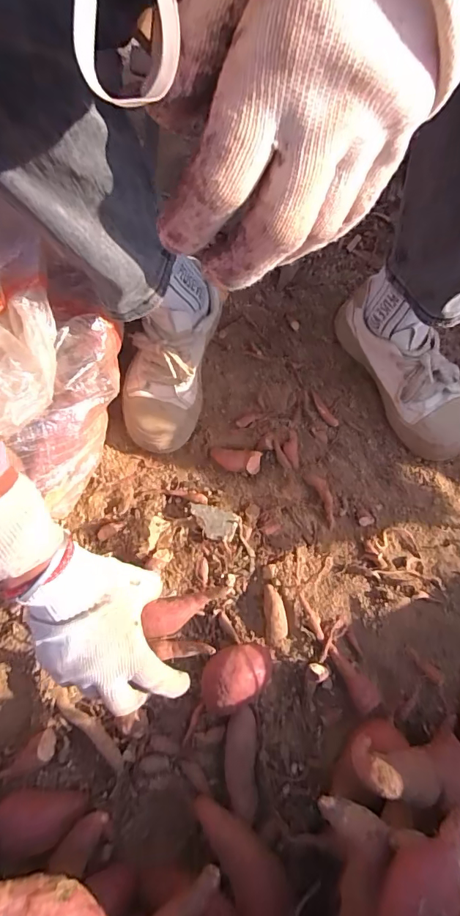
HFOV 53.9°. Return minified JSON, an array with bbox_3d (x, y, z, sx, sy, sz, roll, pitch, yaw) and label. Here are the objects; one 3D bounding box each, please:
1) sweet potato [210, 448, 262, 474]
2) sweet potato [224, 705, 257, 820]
[{"bbox_3d":[0.007,0.002,0.545,0.060,0.017,0.030,8,75,1],"label":"sweet potato"},{"bbox_3d":[0.010,0.292,0.437,0.030,0.023,0.089,0,72,2],"label":"sweet potato"}]

